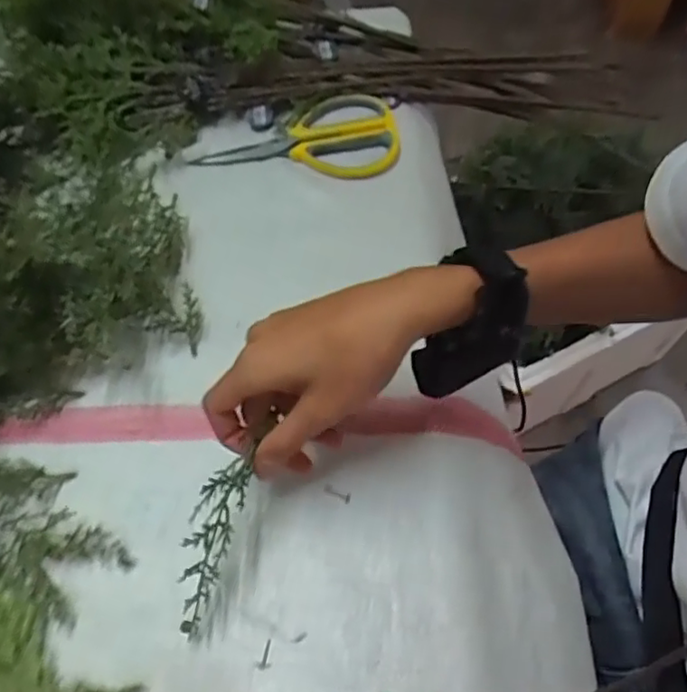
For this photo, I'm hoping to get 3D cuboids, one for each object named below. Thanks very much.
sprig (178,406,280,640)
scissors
[{"bbox_3d":[-0.081,0.119,0.382,0.023,0.026,0.108,16,84,9],"label":"sprig"},{"bbox_3d":[-0.043,-0.186,0.587,0.185,0.020,0.093,-6,61,-4],"label":"scissors"}]

